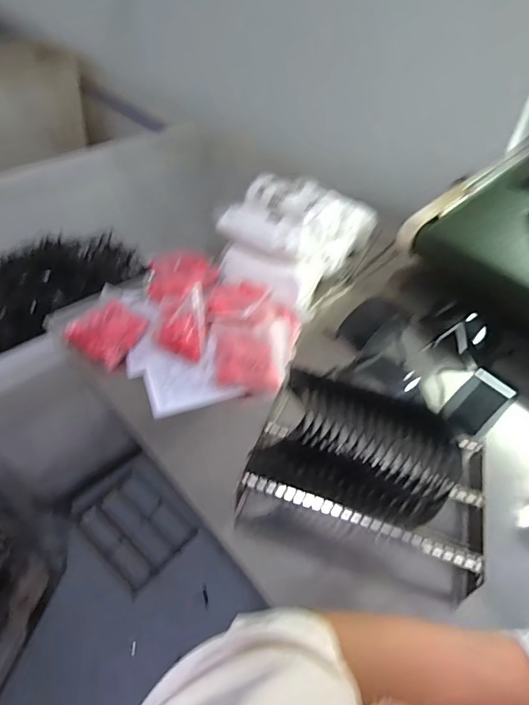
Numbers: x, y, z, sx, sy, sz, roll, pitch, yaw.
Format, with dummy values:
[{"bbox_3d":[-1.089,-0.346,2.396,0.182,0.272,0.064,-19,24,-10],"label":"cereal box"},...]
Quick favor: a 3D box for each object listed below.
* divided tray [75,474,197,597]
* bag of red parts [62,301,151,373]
[{"bbox_3d":[-0.375,0.514,1.333,0.234,0.021,0.278,-37,73,-29],"label":"divided tray"},{"bbox_3d":[-0.276,-0.037,0.798,0.119,0.028,0.114,30,51,23],"label":"bag of red parts"}]

